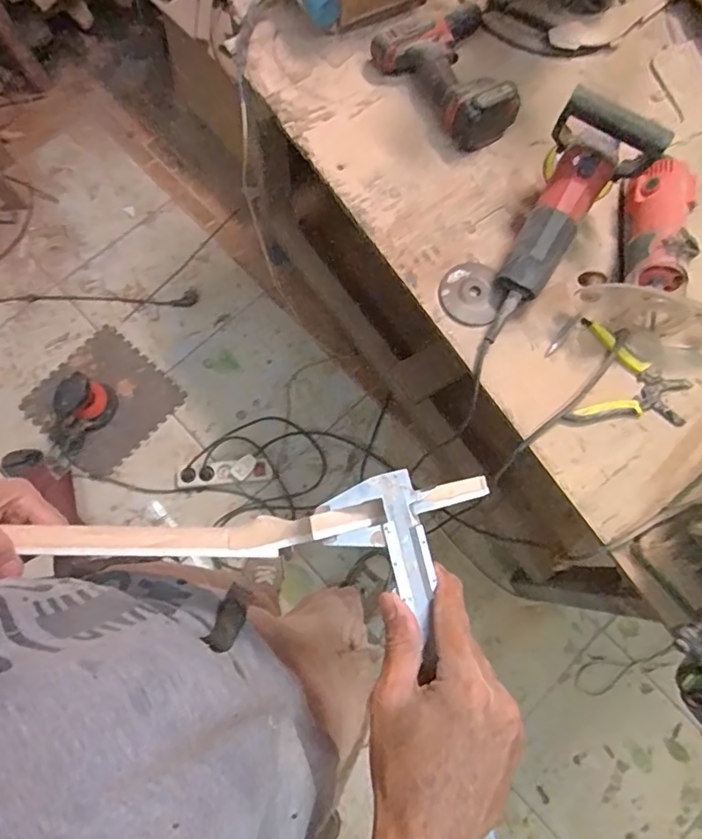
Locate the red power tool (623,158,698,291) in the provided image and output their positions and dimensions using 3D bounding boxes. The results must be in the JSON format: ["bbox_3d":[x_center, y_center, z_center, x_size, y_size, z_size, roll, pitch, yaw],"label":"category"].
[{"bbox_3d":[0.394,-0.255,0.693,0.074,0.066,0.185,11,76,2],"label":"red power tool"}]

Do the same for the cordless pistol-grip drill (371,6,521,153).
[{"bbox_3d":[0.147,-0.486,0.770,0.174,0.071,0.205,-23,78,-6],"label":"cordless pistol-grip drill"}]

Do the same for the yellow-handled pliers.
[{"bbox_3d":[0.352,-0.042,0.691,0.145,0.012,0.140,18,77,4],"label":"yellow-handled pliers"}]

